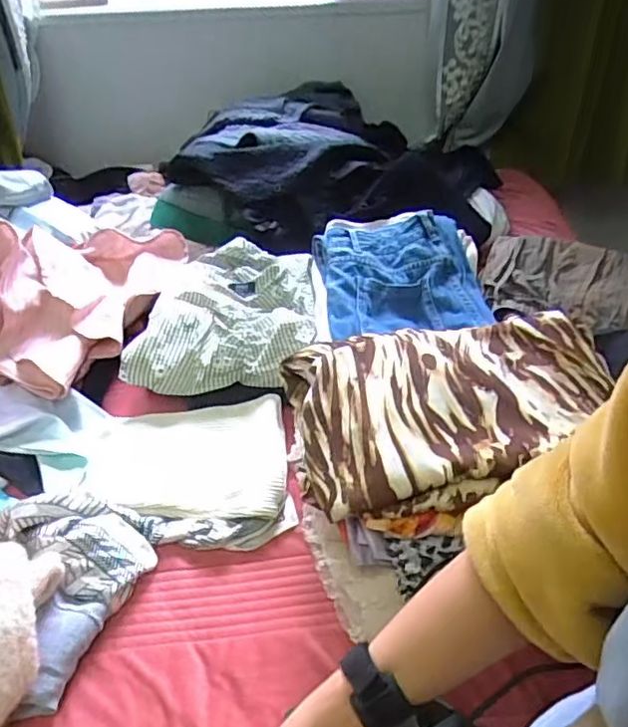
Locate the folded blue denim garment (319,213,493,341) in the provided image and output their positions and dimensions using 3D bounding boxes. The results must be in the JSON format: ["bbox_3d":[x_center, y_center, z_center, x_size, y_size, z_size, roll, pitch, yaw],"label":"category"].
[{"bbox_3d":[0.133,-0.140,0.922,0.247,0.079,0.240,-6,42,-3],"label":"folded blue denim garment"}]

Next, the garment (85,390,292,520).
[{"bbox_3d":[-0.166,0.118,0.773,0.257,0.032,0.168,0,42,4],"label":"garment"}]

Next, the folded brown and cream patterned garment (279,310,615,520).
[{"bbox_3d":[0.160,0.043,0.662,0.364,0.079,0.221,-9,42,-7],"label":"folded brown and cream patterned garment"}]

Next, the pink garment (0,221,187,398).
[{"bbox_3d":[-0.364,-0.134,0.923,0.209,0.139,0.365,15,45,19],"label":"pink garment"}]

